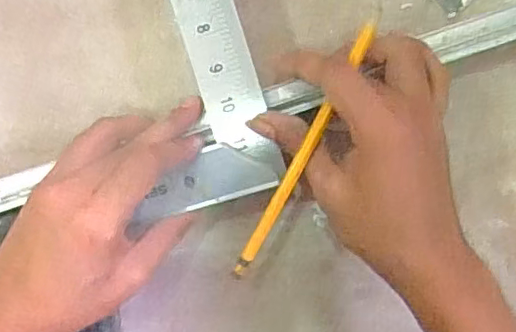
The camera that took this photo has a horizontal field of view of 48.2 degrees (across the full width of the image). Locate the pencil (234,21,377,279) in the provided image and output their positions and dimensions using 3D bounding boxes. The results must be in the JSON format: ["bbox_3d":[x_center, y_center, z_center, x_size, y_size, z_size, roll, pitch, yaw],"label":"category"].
[{"bbox_3d":[0.026,-0.007,0.330,0.009,0.004,0.162,27,97,-3],"label":"pencil"}]

